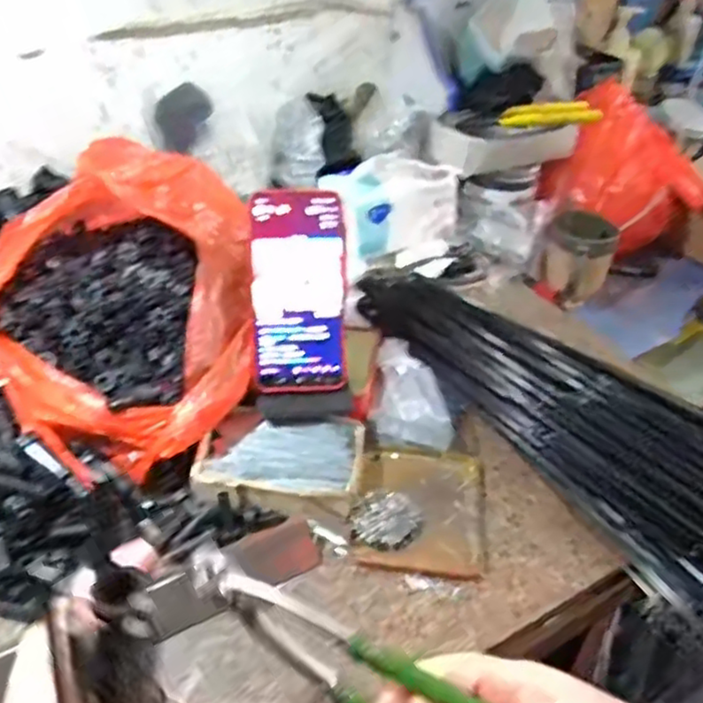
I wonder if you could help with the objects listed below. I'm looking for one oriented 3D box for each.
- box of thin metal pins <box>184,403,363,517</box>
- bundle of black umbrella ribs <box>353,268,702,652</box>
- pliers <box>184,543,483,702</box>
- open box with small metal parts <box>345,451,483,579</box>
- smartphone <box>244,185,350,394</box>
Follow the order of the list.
[{"bbox_3d":[-0.057,0.088,0.564,0.129,0.032,0.081,2,39,-3],"label":"box of thin metal pins"},{"bbox_3d":[0.254,0.072,0.612,0.223,0.063,0.533,-22,46,-30],"label":"bundle of black umbrella ribs"},{"bbox_3d":[-0.002,0.158,0.344,0.193,0.049,0.027,33,45,12],"label":"pliers"},{"bbox_3d":[0.054,0.124,0.563,0.104,0.010,0.119,9,39,5],"label":"open box with small metal parts"},{"bbox_3d":[-0.044,-0.049,0.573,0.081,0.164,0.013,-4,7,-6],"label":"smartphone"}]

